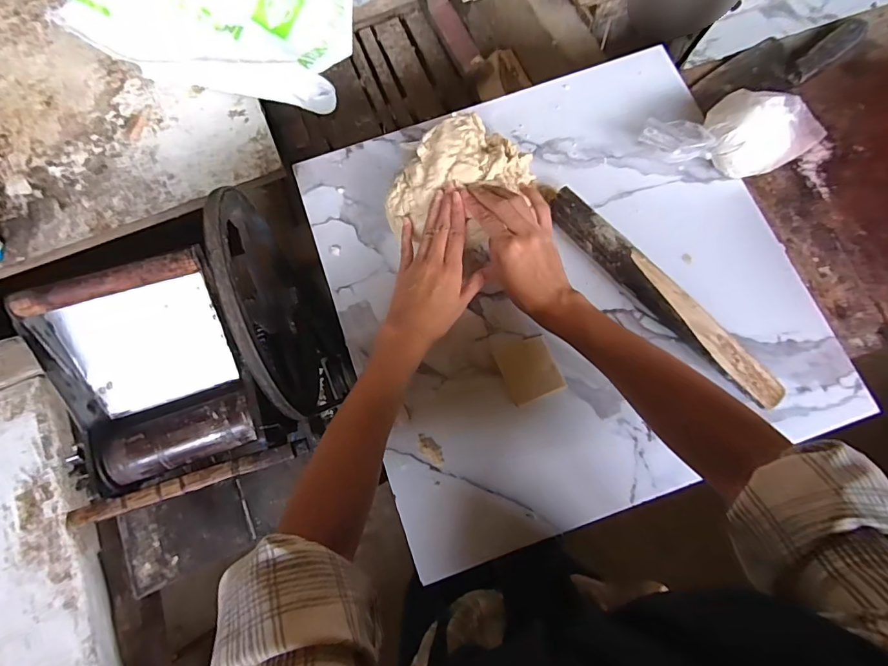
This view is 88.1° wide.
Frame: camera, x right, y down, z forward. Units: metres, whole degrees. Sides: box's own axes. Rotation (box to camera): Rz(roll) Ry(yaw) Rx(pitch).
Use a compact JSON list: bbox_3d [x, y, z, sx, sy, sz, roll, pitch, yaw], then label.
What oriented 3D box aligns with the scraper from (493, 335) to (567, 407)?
[{"bbox_3d":[0.091,0.038,0.490,0.057,0.006,0.064,-20,77,-6],"label":"scraper"}]

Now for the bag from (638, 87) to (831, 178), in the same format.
[{"bbox_3d":[0.347,-0.227,0.519,0.208,0.073,0.086,-16,76,-5],"label":"bag"}]

